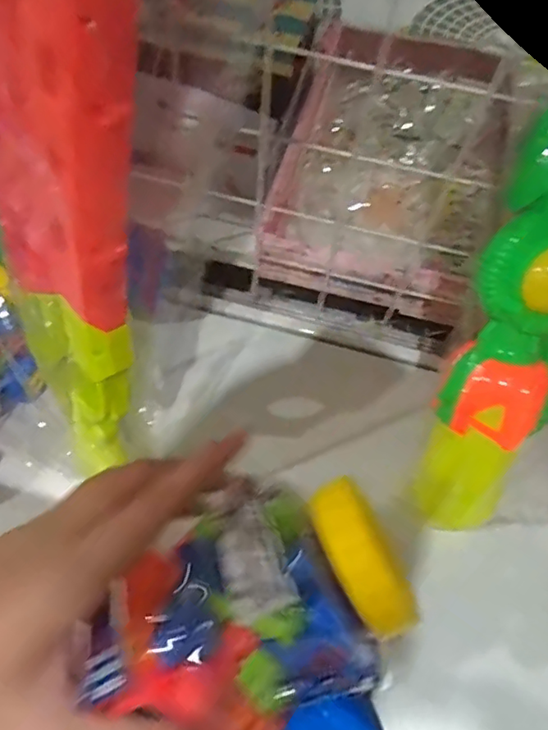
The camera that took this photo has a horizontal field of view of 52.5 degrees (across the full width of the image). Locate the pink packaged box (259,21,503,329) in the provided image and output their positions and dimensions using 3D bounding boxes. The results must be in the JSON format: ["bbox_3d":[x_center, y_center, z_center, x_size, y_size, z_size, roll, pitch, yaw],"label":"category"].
[{"bbox_3d":[0.110,-0.195,0.546,0.192,0.056,0.311,17,63,5],"label":"pink packaged box"}]

